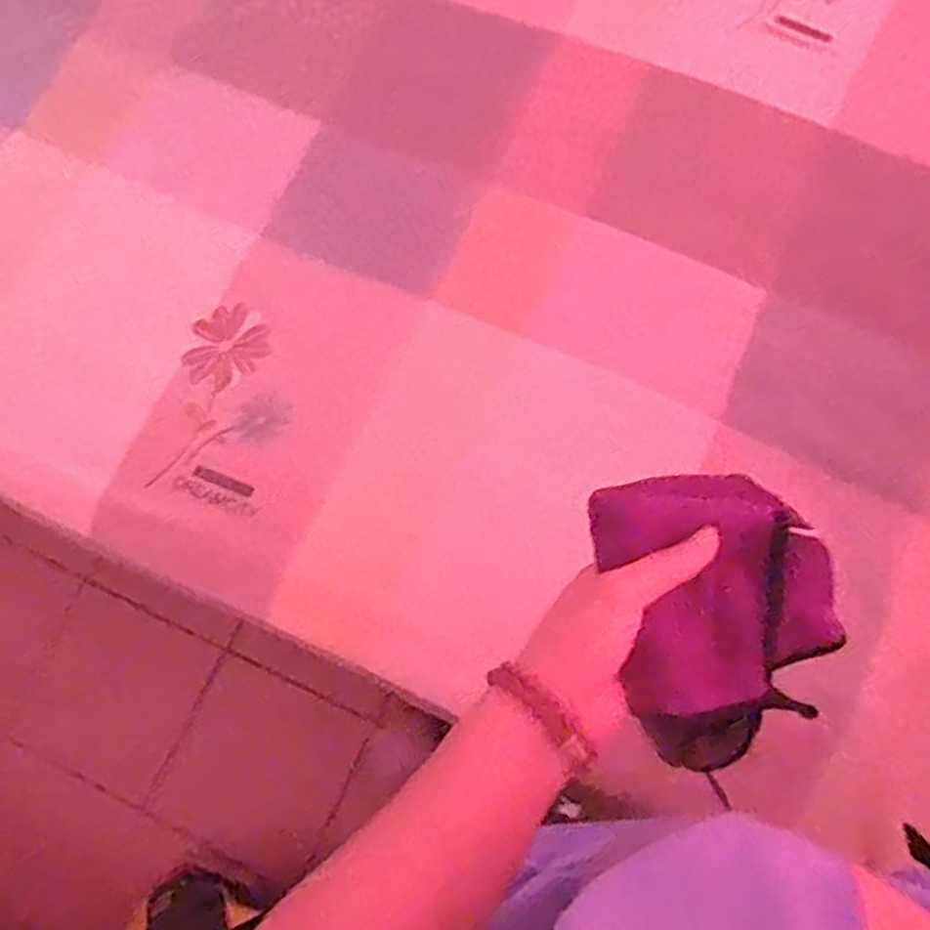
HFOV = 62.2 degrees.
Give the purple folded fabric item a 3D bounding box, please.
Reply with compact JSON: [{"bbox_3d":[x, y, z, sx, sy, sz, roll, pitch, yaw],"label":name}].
[{"bbox_3d":[0.143,0.079,0.425,0.121,0.056,0.153,-15,75,-2],"label":"purple folded fabric item"}]

